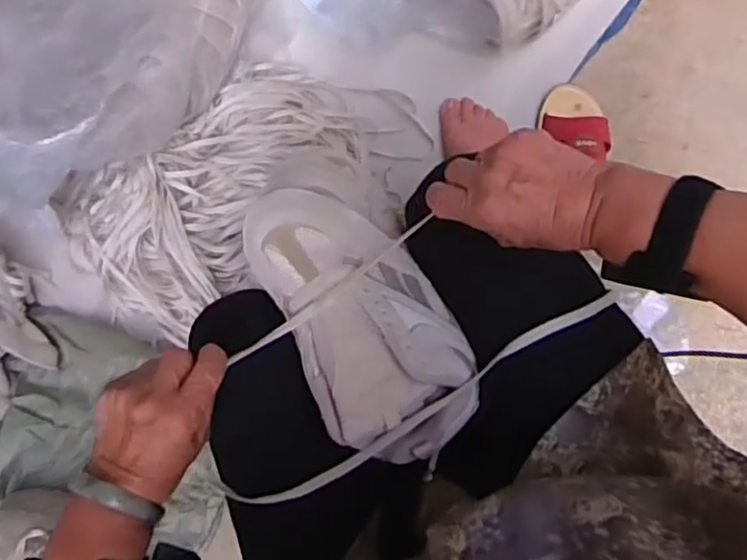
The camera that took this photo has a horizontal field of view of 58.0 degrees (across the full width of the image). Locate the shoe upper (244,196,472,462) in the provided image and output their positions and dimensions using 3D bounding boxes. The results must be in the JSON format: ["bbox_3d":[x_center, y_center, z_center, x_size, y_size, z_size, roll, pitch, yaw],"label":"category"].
[{"bbox_3d":[-0.011,0.027,0.496,0.112,0.061,0.212,-31,90,4],"label":"shoe upper"}]

